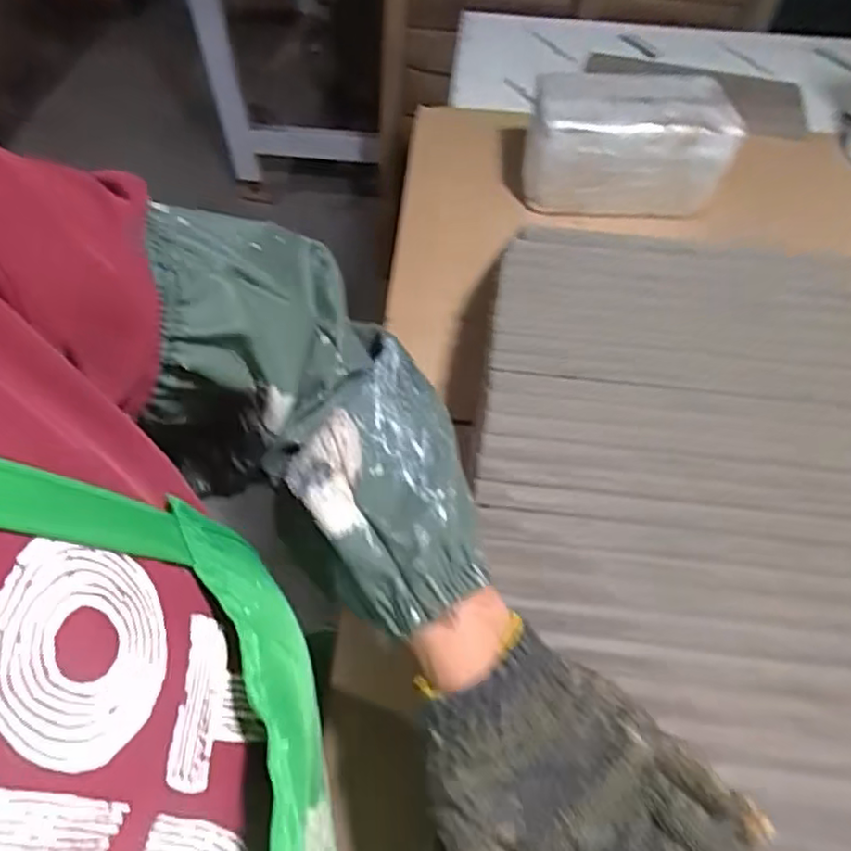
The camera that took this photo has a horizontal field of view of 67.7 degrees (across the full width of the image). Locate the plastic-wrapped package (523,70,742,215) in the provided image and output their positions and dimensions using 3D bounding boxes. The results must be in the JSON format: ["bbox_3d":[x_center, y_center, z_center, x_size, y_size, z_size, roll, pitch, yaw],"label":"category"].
[{"bbox_3d":[0.211,-0.304,0.686,0.199,0.113,0.113,5,55,3],"label":"plastic-wrapped package"}]

